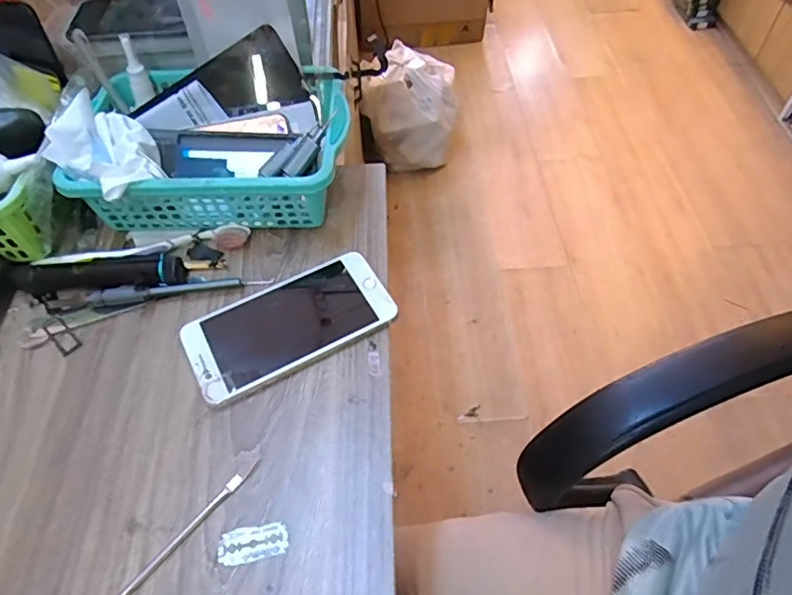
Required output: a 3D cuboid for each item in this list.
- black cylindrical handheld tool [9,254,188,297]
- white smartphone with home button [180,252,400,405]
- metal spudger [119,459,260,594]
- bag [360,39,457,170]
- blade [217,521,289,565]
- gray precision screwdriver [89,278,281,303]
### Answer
[{"bbox_3d":[-0.239,-0.016,0.439,0.131,0.022,0.027,-4,56,-2],"label":"black cylindrical handheld tool"},{"bbox_3d":[-0.081,0.019,0.419,0.154,0.010,0.074,-24,59,-15],"label":"white smartphone with home button"},{"bbox_3d":[-0.146,0.161,0.325,0.007,0.004,0.164,34,63,22],"label":"metal spudger"},{"bbox_3d":[0.058,-0.538,1.565,0.233,0.219,0.253,17,57,14],"label":"bag"},{"bbox_3d":[-0.088,0.150,0.331,0.042,0.004,0.020,-11,56,-7],"label":"blade"},{"bbox_3d":[-0.171,-0.007,0.435,0.141,0.016,0.013,-8,56,-5],"label":"gray precision screwdriver"}]

